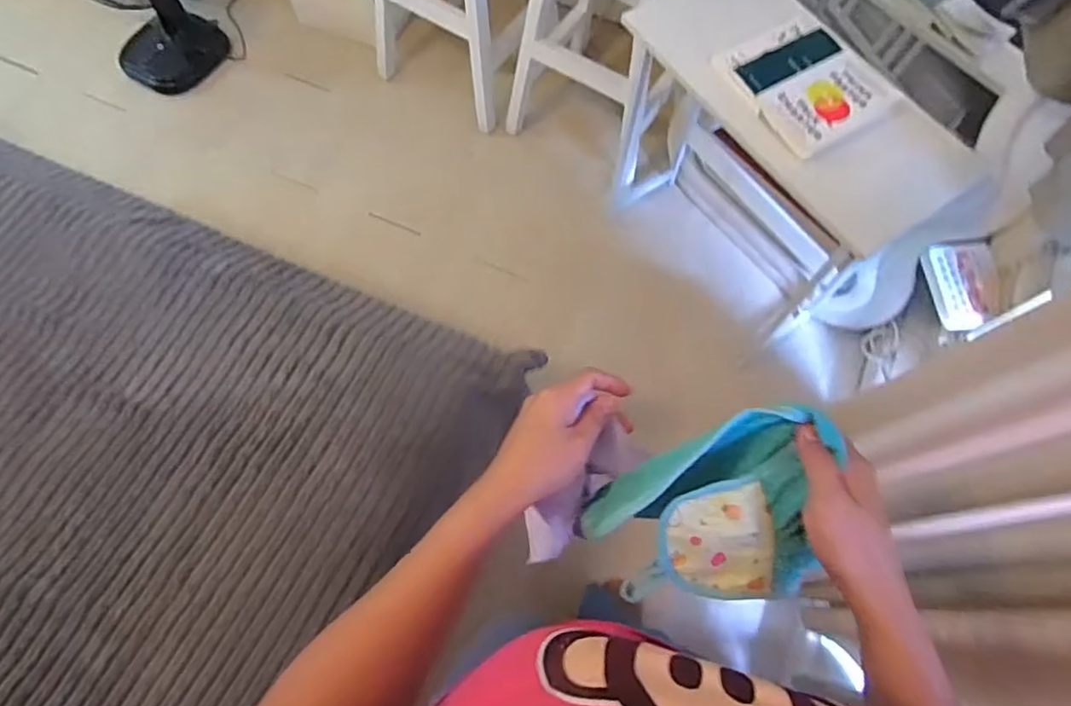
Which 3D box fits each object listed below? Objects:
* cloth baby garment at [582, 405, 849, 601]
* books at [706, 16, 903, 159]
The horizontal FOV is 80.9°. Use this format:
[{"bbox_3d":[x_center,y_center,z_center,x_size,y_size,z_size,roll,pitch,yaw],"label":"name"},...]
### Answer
[{"bbox_3d":[0.137,0.117,0.449,0.168,0.037,0.123,-36,84,20],"label":"cloth baby garment"},{"bbox_3d":[0.430,-0.435,1.009,0.206,0.027,0.251,-32,67,-10],"label":"books"}]

